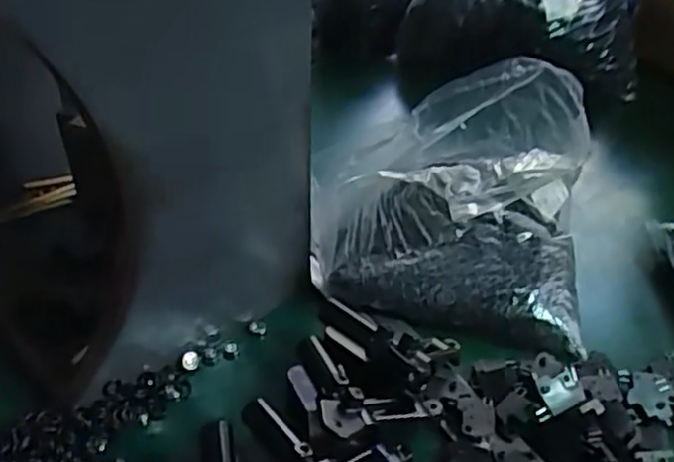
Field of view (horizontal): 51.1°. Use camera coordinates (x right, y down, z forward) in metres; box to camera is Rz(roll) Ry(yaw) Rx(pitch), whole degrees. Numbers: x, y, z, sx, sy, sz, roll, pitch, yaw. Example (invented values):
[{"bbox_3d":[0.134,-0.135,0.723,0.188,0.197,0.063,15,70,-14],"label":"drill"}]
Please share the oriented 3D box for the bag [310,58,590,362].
[{"bbox_3d":[0.082,-0.025,0.504,0.194,0.171,0.120,6,37,6],"label":"bag"}]

